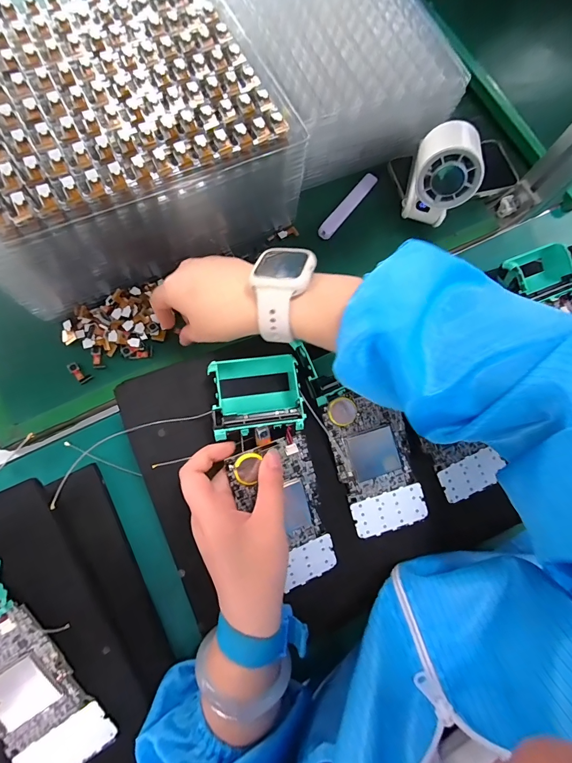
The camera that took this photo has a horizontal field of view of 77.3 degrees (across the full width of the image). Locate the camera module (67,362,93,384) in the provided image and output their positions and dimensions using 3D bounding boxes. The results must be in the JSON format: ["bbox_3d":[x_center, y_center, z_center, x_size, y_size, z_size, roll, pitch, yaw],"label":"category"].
[{"bbox_3d":[-0.199,-0.008,0.343,0.023,0.004,0.012,46,78,-7],"label":"camera module"}]

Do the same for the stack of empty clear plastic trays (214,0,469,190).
[{"bbox_3d":[0.047,-0.399,0.422,0.236,0.089,0.286,-25,80,-11],"label":"stack of empty clear plastic trays"}]

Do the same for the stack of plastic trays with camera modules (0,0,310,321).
[{"bbox_3d":[-0.155,-0.223,0.343,0.284,0.115,0.222,-24,80,-11],"label":"stack of plastic trays with camera modules"}]

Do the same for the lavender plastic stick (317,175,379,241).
[{"bbox_3d":[0.073,-0.206,0.418,0.018,0.011,0.107,36,75,4],"label":"lavender plastic stick"}]

